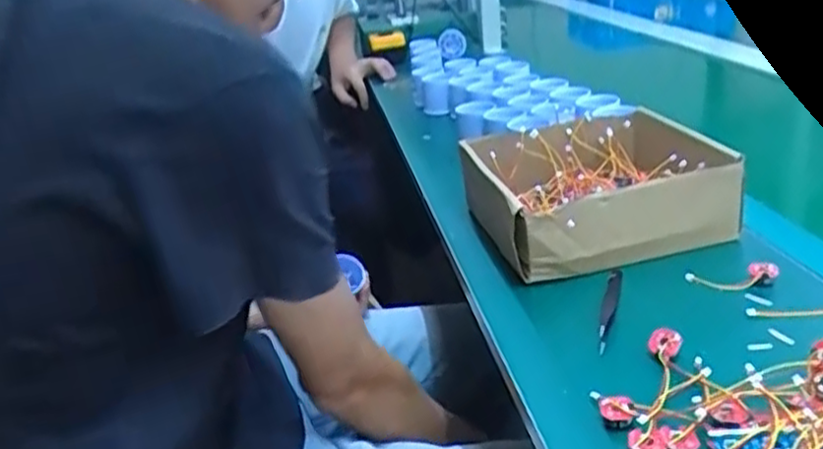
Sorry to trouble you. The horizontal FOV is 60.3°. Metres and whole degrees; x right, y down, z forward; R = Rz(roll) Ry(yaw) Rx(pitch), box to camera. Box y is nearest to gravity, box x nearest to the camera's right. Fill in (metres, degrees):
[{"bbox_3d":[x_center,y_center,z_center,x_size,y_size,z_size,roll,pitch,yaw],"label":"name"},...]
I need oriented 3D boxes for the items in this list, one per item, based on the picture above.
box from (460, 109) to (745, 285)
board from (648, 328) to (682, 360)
[{"bbox_3d":[0.157,-0.032,0.628,0.190,0.074,0.174,-10,24,-8],"label":"box"},{"bbox_3d":[0.163,0.077,0.458,0.019,0.004,0.020,-12,54,17],"label":"board"}]

